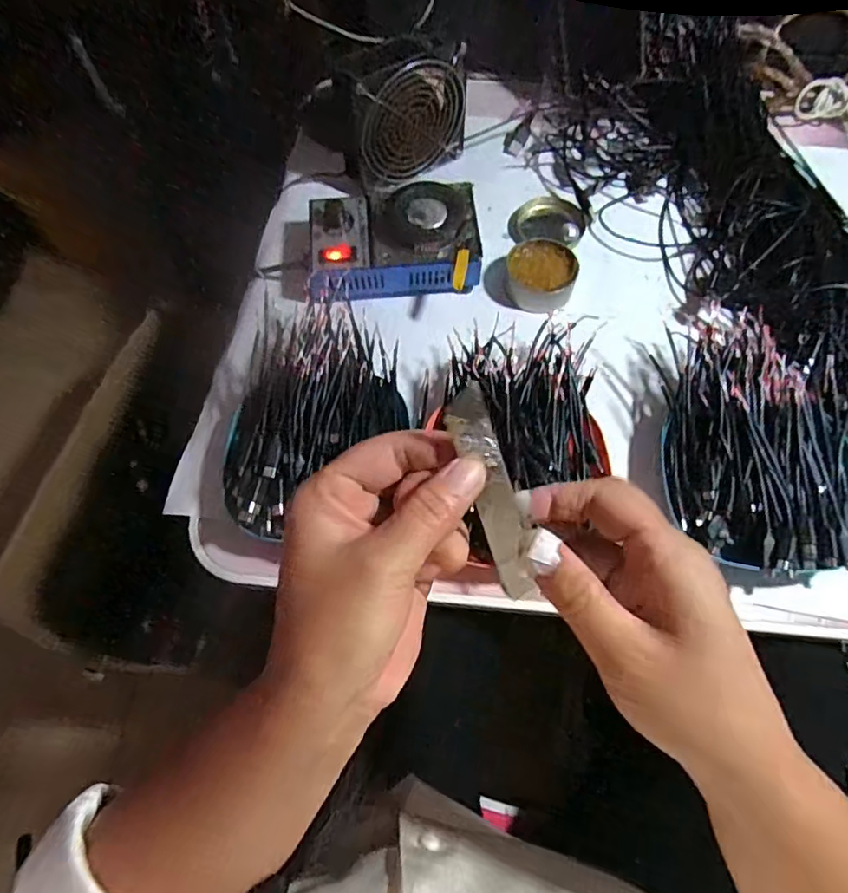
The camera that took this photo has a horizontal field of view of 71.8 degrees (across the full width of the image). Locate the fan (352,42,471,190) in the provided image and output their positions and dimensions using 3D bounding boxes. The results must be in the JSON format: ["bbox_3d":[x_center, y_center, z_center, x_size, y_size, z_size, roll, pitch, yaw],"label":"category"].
[{"bbox_3d":[-0.016,-0.310,0.557,0.122,0.106,0.030,-32,69,-12],"label":"fan"}]

